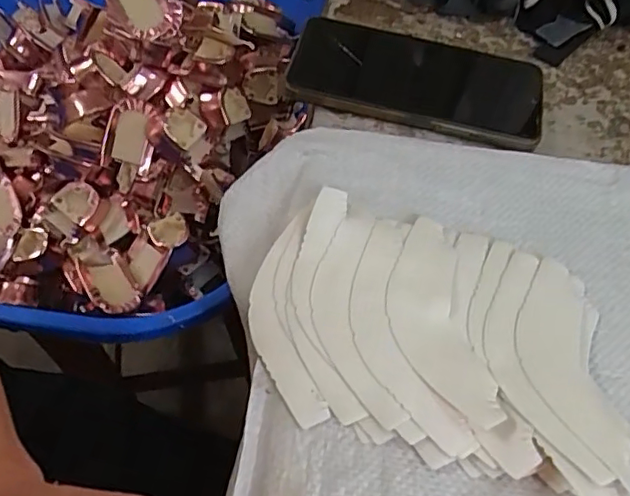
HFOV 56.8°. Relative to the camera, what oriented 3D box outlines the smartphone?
[{"bbox_3d":[0.064,-0.115,0.388,0.168,0.011,0.091,15,56,7],"label":"smartphone"}]

